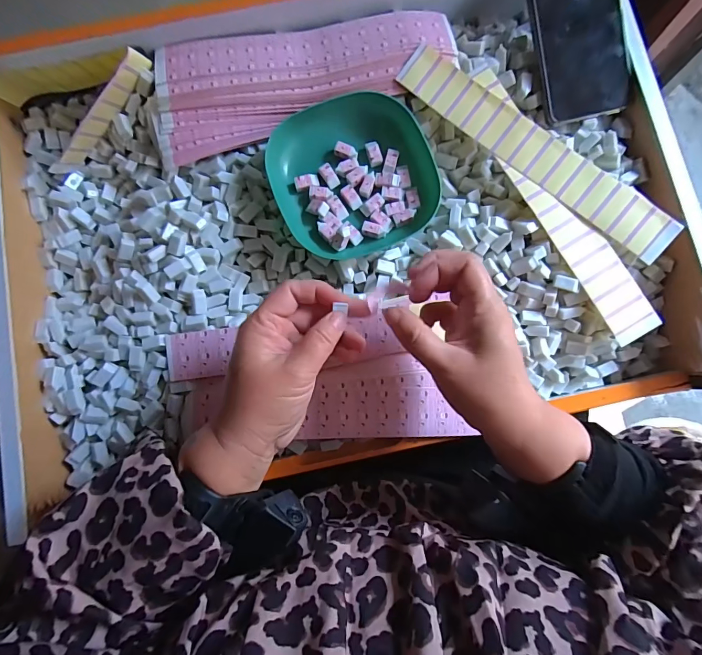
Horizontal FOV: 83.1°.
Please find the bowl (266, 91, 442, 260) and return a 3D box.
[{"bbox_3d":[0.003,-0.133,0.348,0.133,0.037,0.126,-15,81,-2],"label":"bowl"}]

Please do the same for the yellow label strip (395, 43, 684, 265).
[{"bbox_3d":[0.156,-0.151,0.339,0.264,0.005,0.045,37,96,5],"label":"yellow label strip"}]

